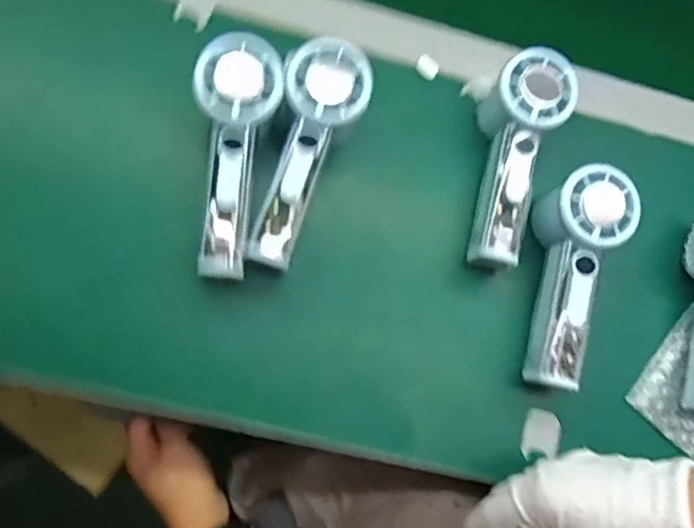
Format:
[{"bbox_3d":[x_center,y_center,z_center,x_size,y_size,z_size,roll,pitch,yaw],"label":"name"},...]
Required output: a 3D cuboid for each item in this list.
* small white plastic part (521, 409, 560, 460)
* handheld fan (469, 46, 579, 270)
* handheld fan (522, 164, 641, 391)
[{"bbox_3d":[0.140,0.122,0.450,0.027,0.007,0.033,5,74,0],"label":"small white plastic part"},{"bbox_3d":[0.124,-0.075,0.466,0.056,0.049,0.158,14,88,3],"label":"handheld fan"},{"bbox_3d":[0.160,0.009,0.451,0.058,0.043,0.153,14,88,3],"label":"handheld fan"}]

